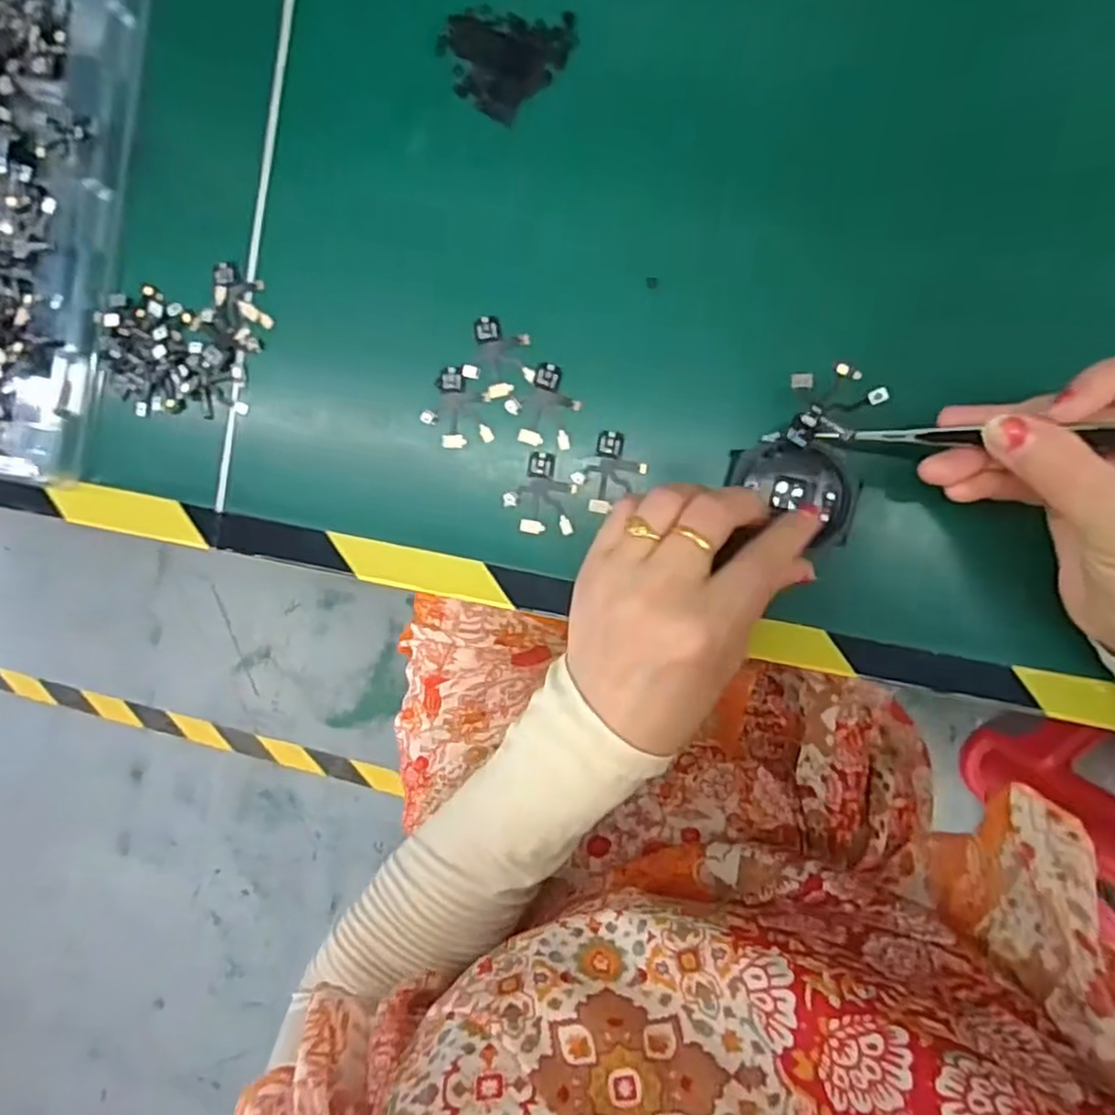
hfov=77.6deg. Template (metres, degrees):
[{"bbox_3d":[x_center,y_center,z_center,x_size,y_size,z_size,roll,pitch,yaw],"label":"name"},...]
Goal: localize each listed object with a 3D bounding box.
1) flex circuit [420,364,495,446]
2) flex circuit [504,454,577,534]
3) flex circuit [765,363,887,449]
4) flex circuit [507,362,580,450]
[{"bbox_3d":[-0.044,-0.064,0.308,0.036,0.004,0.029,43,96,1],"label":"flex circuit"},{"bbox_3d":[-0.007,-0.028,0.306,0.031,0.004,0.035,7,94,7],"label":"flex circuit"},{"bbox_3d":[0.101,-0.055,0.269,0.030,0.005,0.042,39,134,11],"label":"flex circuit"},{"bbox_3d":[-0.006,-0.066,0.303,0.031,0.004,0.035,20,95,6],"label":"flex circuit"}]

